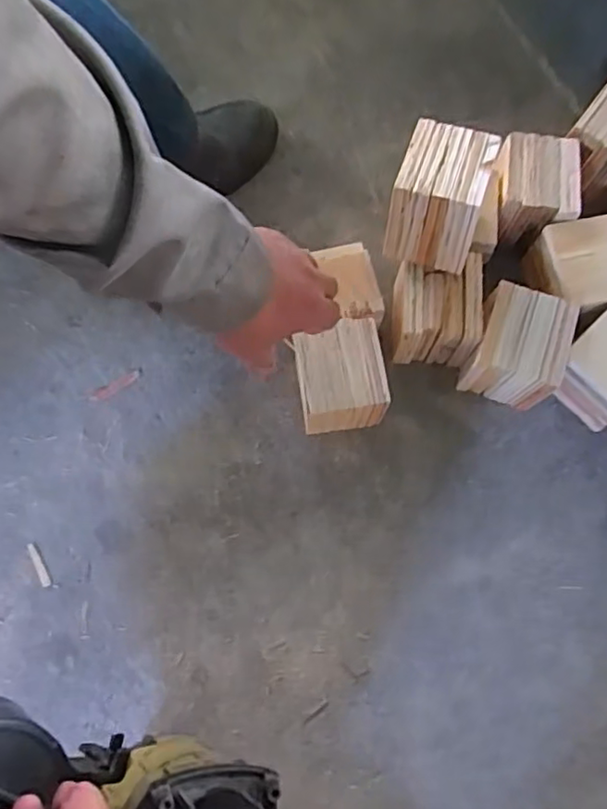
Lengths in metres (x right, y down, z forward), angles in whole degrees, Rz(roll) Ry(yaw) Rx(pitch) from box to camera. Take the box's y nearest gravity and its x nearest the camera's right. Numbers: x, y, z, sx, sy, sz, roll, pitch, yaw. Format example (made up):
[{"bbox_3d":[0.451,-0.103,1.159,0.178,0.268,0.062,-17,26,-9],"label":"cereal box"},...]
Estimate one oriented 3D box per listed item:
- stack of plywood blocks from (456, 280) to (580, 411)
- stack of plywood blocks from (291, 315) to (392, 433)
[{"bbox_3d":[0.221,-0.056,0.657,0.087,0.097,0.099,19,75,4],"label":"stack of plywood blocks"},{"bbox_3d":[0.036,-0.023,0.631,0.087,0.096,0.093,-10,74,-5],"label":"stack of plywood blocks"}]

